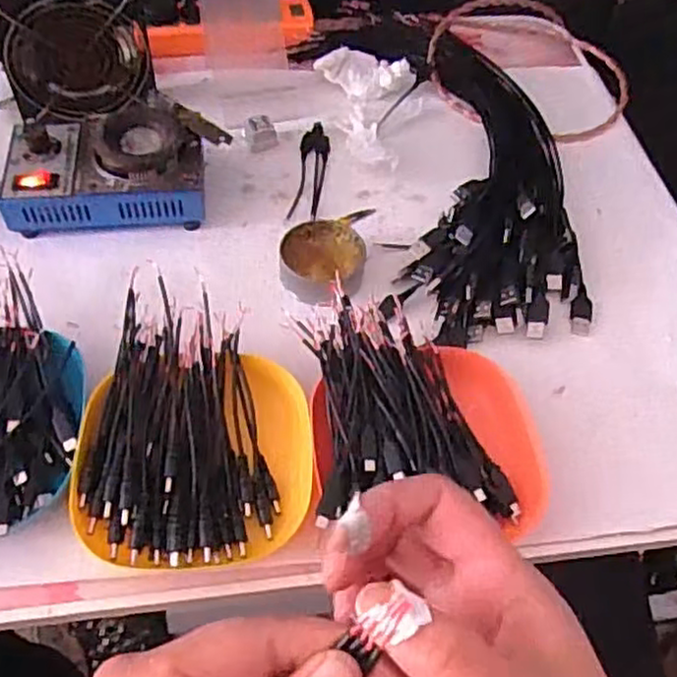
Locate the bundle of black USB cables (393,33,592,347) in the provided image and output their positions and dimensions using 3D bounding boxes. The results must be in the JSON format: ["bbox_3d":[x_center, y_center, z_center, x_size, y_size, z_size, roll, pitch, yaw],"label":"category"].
[{"bbox_3d":[0.127,-0.154,0.611,0.133,0.033,0.368,3,55,-1],"label":"bundle of black USB cables"}]

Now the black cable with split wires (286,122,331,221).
[{"bbox_3d":[-0.024,-0.147,0.618,0.025,0.005,0.116,6,55,1],"label":"black cable with split wires"}]

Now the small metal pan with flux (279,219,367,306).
[{"bbox_3d":[-0.011,-0.058,0.540,0.064,0.024,0.063,-2,55,-5],"label":"small metal pan with flux"}]

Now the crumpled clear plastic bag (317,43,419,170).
[{"bbox_3d":[0.041,-0.211,0.649,0.084,0.026,0.160,-12,57,-11],"label":"crumpled clear plastic bag"}]

